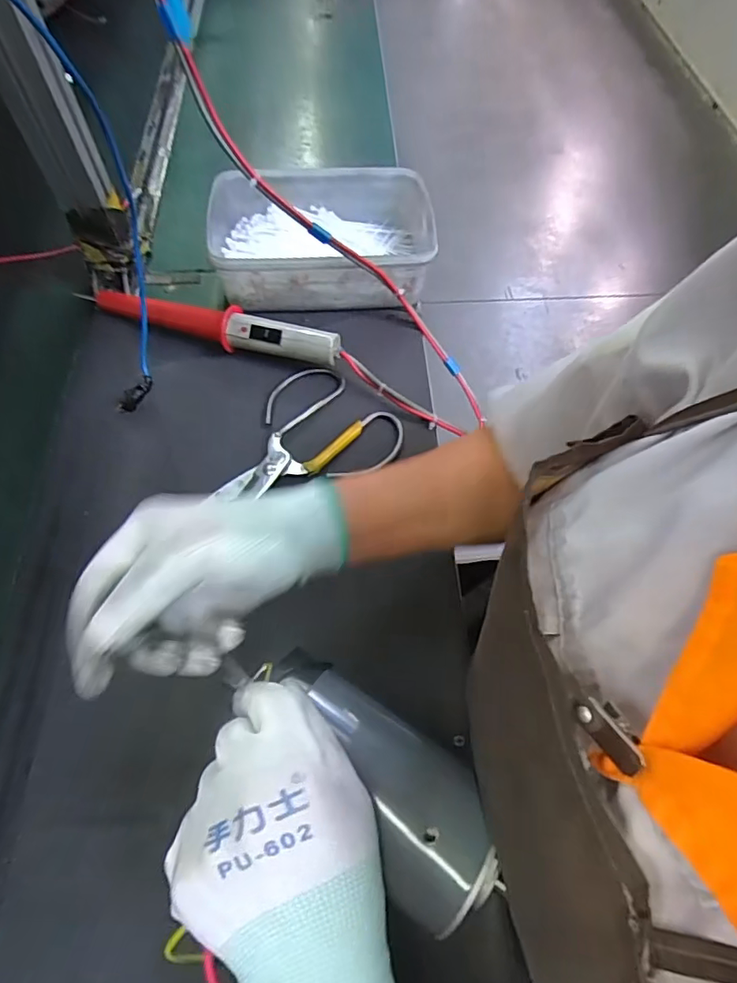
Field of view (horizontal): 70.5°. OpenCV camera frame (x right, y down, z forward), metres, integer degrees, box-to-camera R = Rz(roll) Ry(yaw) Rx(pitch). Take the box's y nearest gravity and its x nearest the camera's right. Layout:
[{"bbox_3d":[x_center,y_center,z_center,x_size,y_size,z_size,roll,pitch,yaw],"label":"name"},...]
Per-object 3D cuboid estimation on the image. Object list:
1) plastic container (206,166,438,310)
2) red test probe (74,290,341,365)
[{"bbox_3d":[-0.048,-0.265,0.552,0.223,0.072,0.160,-4,61,-2],"label":"plastic container"},{"bbox_3d":[-0.156,-0.167,0.512,0.268,0.042,0.034,19,62,10],"label":"red test probe"}]

